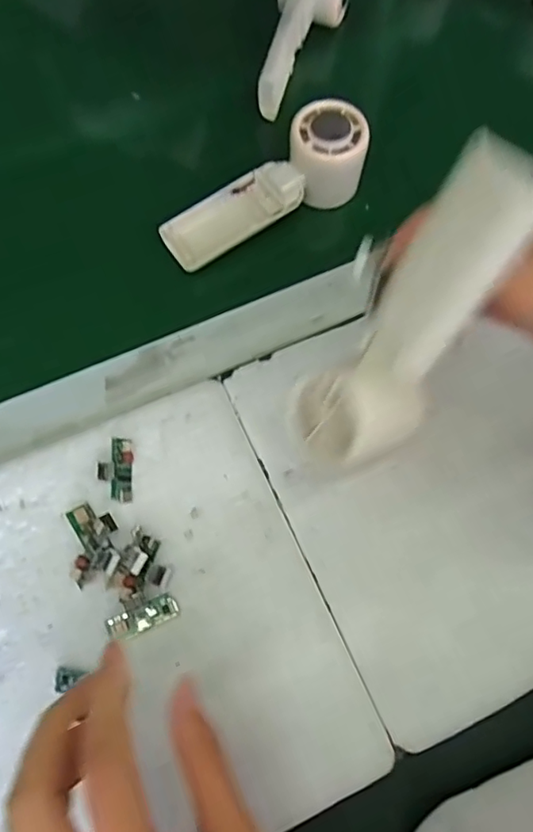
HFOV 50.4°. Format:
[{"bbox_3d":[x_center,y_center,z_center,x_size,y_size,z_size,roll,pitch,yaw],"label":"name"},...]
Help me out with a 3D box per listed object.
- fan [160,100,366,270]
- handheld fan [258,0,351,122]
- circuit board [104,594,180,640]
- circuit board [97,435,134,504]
[{"bbox_3d":[-0.002,-0.170,0.418,0.160,0.050,0.050,-30,74,-12],"label":"fan"},{"bbox_3d":[0.022,-0.326,0.483,0.055,0.057,0.149,22,85,7],"label":"handheld fan"},{"bbox_3d":[-0.069,0.114,0.319,0.039,0.008,0.014,-22,73,-10],"label":"circuit board"},{"bbox_3d":[-0.092,0.032,0.345,0.021,0.004,0.040,7,72,-25],"label":"circuit board"}]

